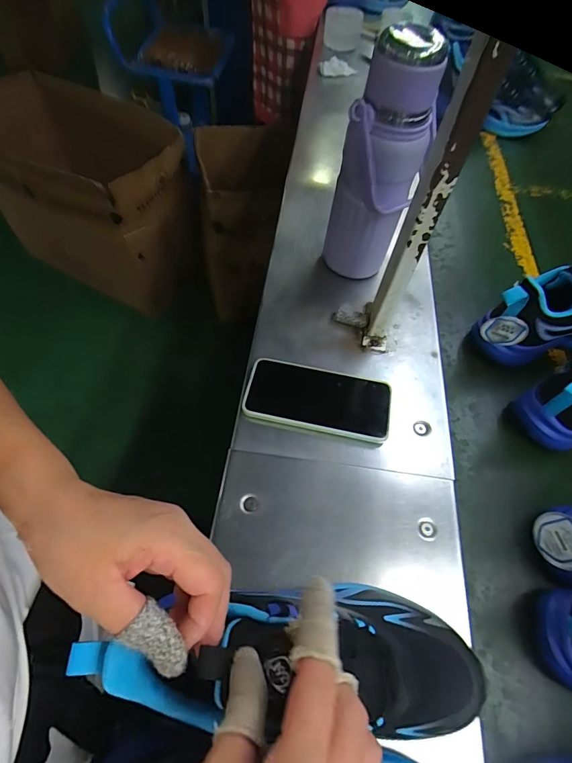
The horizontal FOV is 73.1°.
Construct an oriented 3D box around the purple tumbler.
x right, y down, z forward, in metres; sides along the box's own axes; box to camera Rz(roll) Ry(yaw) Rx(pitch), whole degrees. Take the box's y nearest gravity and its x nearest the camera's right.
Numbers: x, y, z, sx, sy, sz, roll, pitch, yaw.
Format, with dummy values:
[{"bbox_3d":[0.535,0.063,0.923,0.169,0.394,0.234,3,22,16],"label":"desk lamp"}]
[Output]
[{"bbox_3d":[0.106,-0.234,0.458,0.090,0.273,0.073,13,58,3],"label":"purple tumbler"}]

